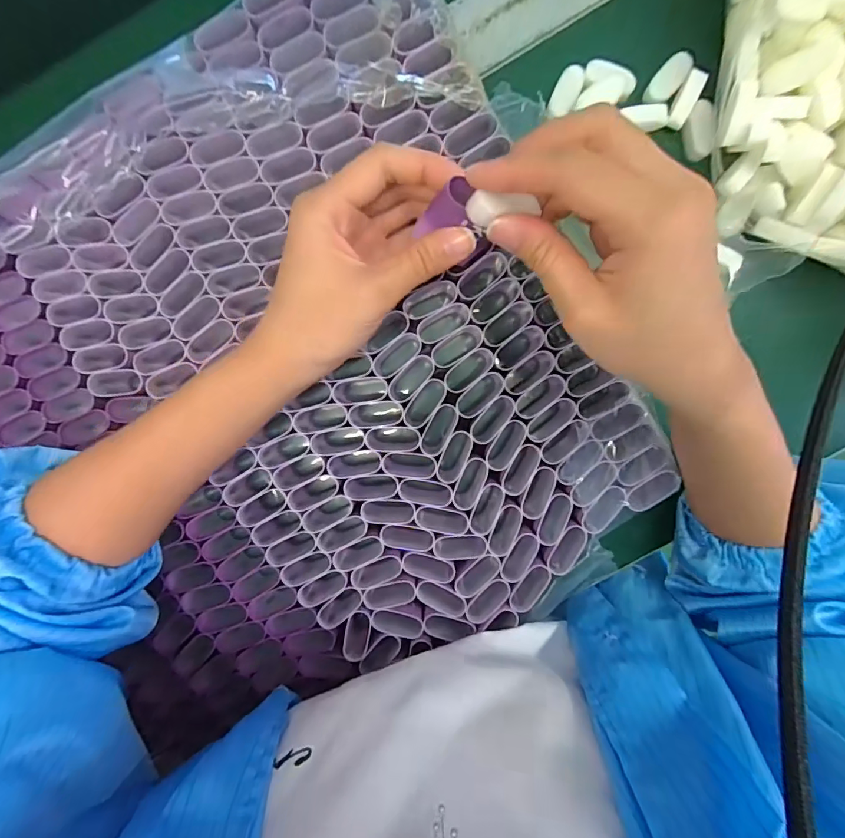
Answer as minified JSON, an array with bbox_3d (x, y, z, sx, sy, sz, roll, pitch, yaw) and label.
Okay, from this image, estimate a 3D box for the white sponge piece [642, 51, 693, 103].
[{"bbox_3d":[0.160,-0.222,0.293,0.018,0.006,0.034,34,94,0],"label":"white sponge piece"}]

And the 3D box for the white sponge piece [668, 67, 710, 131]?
[{"bbox_3d":[0.171,-0.207,0.289,0.010,0.007,0.035,24,95,-2],"label":"white sponge piece"}]

